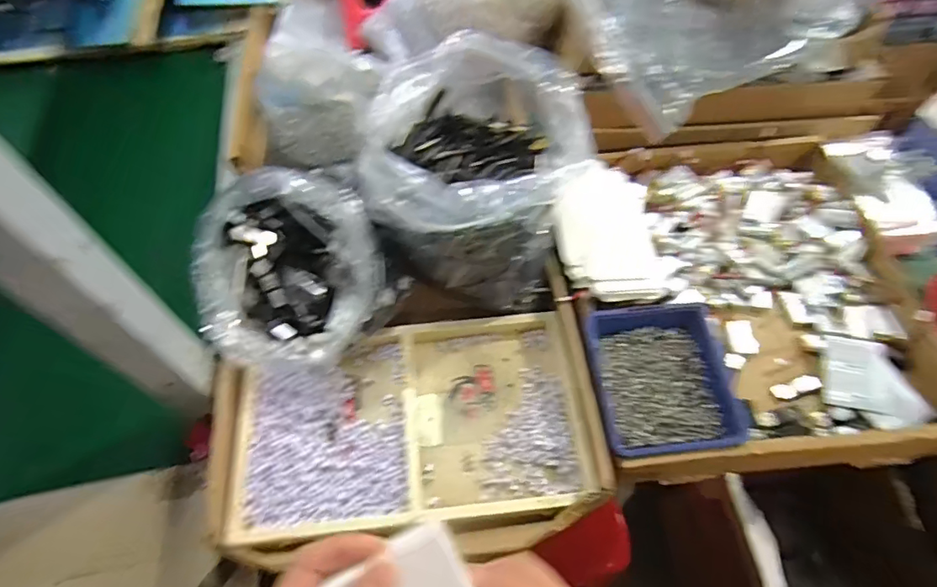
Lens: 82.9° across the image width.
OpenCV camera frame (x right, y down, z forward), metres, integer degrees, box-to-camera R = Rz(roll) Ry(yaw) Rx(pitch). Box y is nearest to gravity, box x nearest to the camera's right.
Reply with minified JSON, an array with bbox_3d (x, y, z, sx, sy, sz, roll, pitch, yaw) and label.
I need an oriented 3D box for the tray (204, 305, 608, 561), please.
[{"bbox_3d":[-0.055,0.132,0.508,0.343,0.041,0.220,-10,59,-5],"label":"tray"}]

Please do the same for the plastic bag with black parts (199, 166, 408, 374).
[{"bbox_3d":[-0.179,-0.036,0.544,0.193,0.114,0.208,-25,62,-14],"label":"plastic bag with black parts"}]

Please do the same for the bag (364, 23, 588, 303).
[{"bbox_3d":[0.012,-0.126,0.541,0.200,0.176,0.207,10,60,6],"label":"bag"}]

